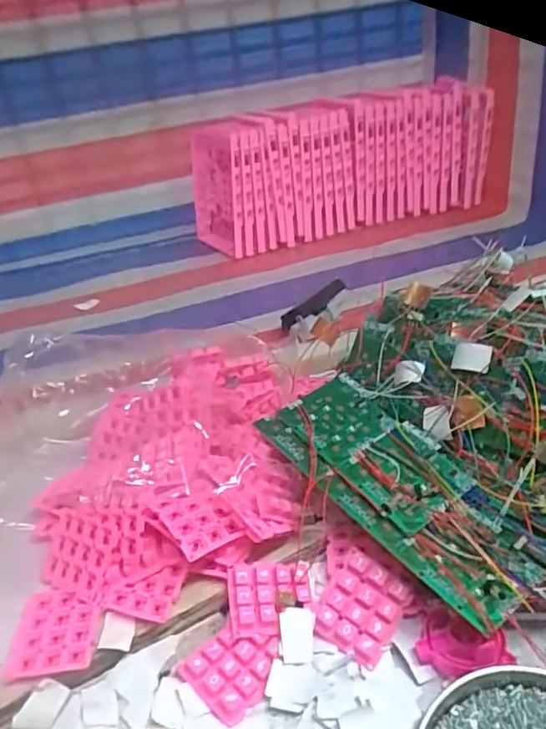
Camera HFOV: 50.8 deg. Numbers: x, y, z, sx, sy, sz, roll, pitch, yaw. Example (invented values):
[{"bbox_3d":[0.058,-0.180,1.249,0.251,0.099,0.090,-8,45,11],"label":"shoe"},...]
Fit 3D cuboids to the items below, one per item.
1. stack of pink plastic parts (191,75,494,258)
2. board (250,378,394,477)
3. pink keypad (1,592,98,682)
[{"bbox_3d":[0.096,-0.302,0.867,0.424,0.167,0.143,-14,35,-13],"label":"stack of pink plastic parts"},{"bbox_3d":[0.044,0.047,0.452,0.090,0.010,0.071,-26,39,-27],"label":"board"},{"bbox_3d":[-0.141,0.171,0.371,0.052,0.004,0.058,-7,32,0],"label":"pink keypad"}]

